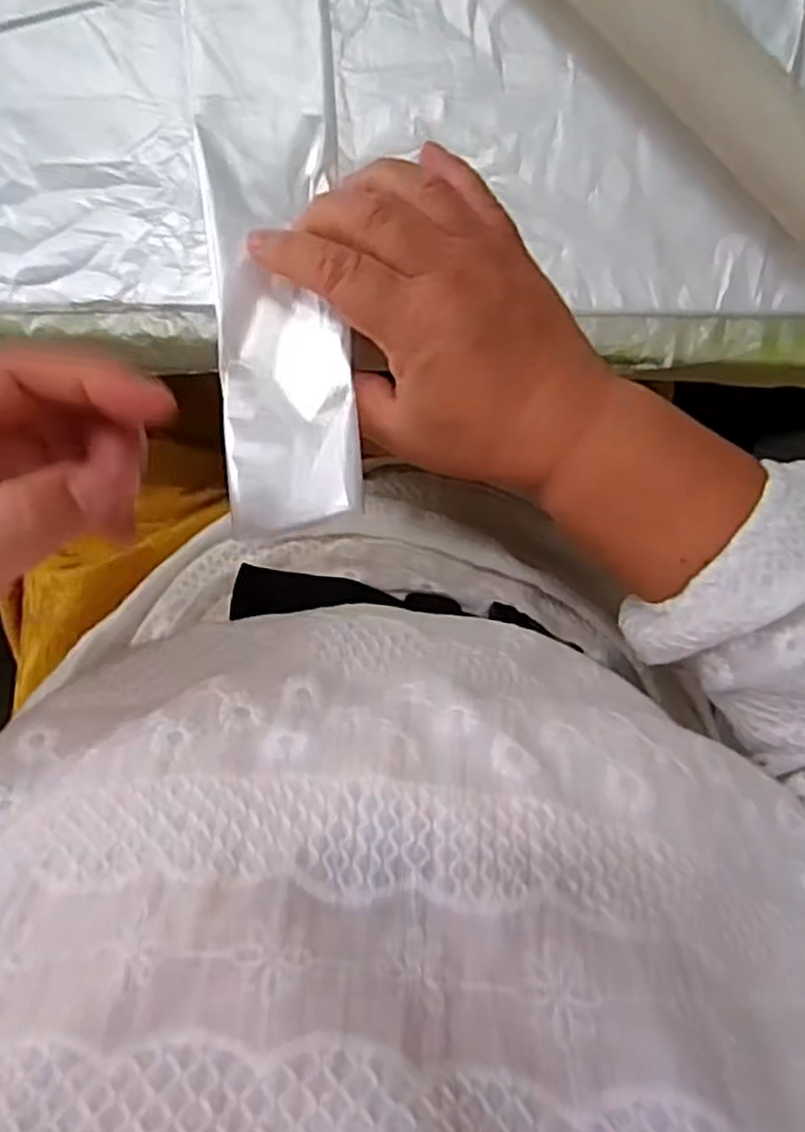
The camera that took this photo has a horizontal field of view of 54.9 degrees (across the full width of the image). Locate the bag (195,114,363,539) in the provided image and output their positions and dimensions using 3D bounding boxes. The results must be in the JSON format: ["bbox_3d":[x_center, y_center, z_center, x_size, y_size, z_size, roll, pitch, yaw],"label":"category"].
[{"bbox_3d":[-0.053,-0.105,0.335,0.057,0.025,0.179,-6,85,-5],"label":"bag"}]

